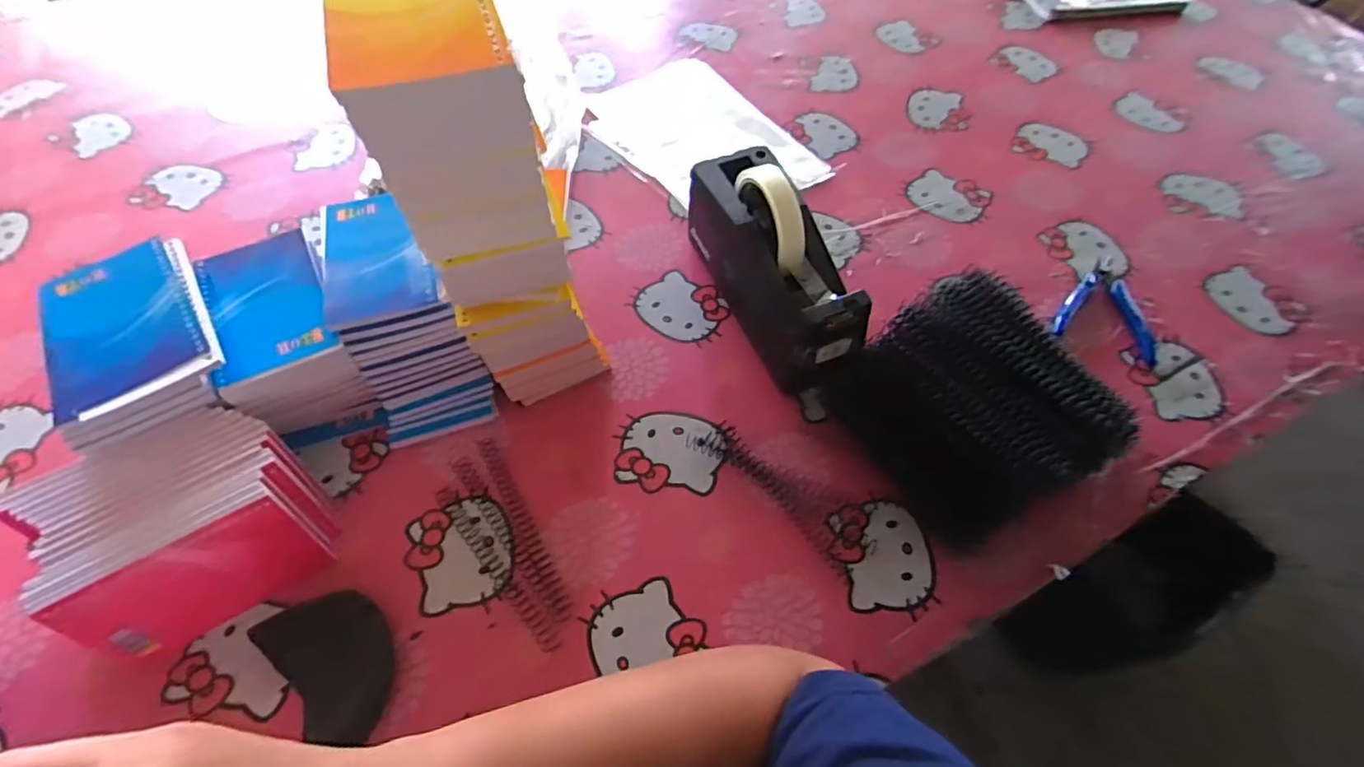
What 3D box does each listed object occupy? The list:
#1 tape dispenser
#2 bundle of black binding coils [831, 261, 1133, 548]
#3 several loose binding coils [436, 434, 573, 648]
[{"bbox_3d":[0.079,-0.104,0.508,0.072,0.123,0.202,-20,61,-12],"label":"tape dispenser"},{"bbox_3d":[0.211,0.017,0.449,0.137,0.101,0.163,-25,62,-15],"label":"bundle of black binding coils"},{"bbox_3d":[-0.132,0.115,0.440,0.049,0.009,0.163,-27,63,-16],"label":"several loose binding coils"}]

